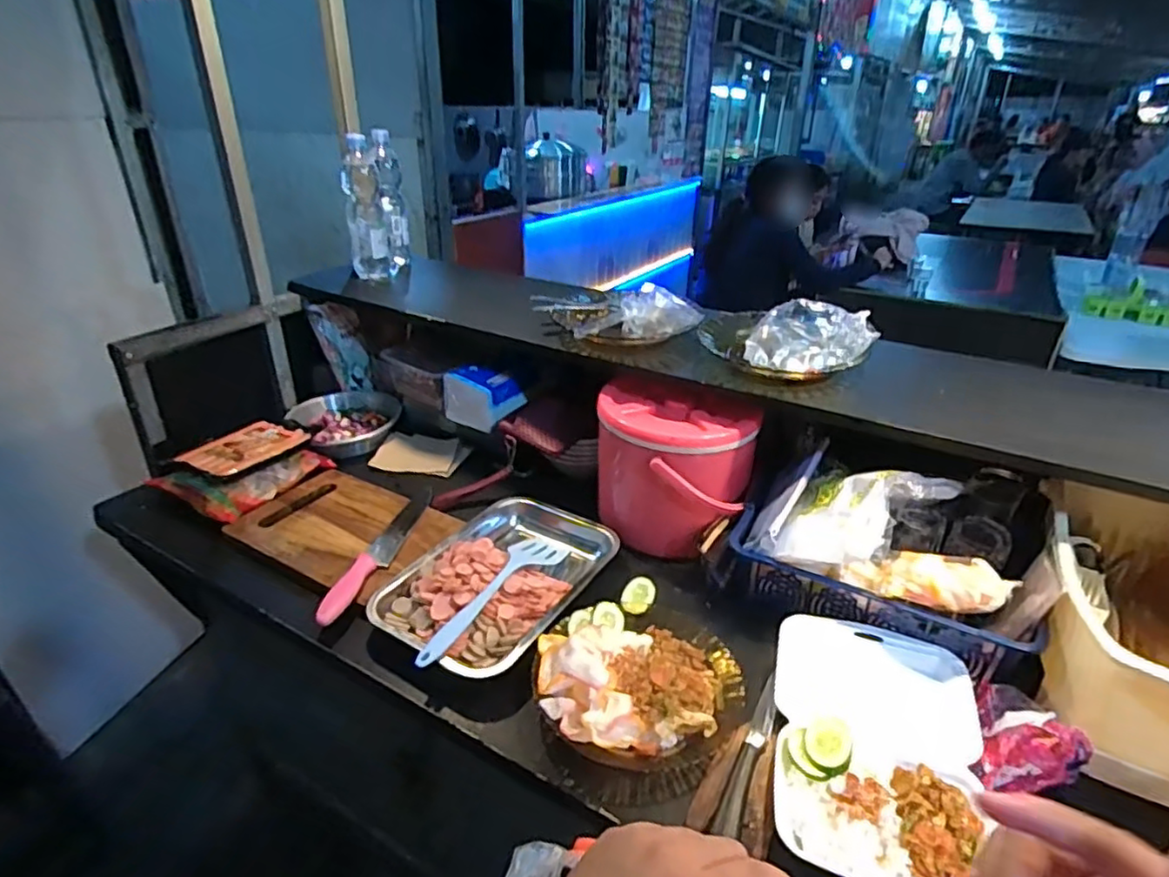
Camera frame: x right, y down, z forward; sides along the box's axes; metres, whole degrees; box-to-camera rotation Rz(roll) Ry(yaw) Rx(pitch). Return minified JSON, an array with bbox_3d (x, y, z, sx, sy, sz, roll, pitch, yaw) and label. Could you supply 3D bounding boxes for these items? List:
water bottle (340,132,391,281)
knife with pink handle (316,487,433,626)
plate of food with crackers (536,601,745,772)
[{"bbox_3d":[-0.383,-0.393,1.130,0.069,0.234,0.076,-7,32,-13],"label":"water bottle"},{"bbox_3d":[-0.277,0.146,0.889,0.038,0.030,0.304,7,32,9],"label":"knife with pink handle"},{"bbox_3d":[0.059,0.245,0.691,0.211,0.064,0.193,1,31,-1],"label":"plate of food with crackers"}]

